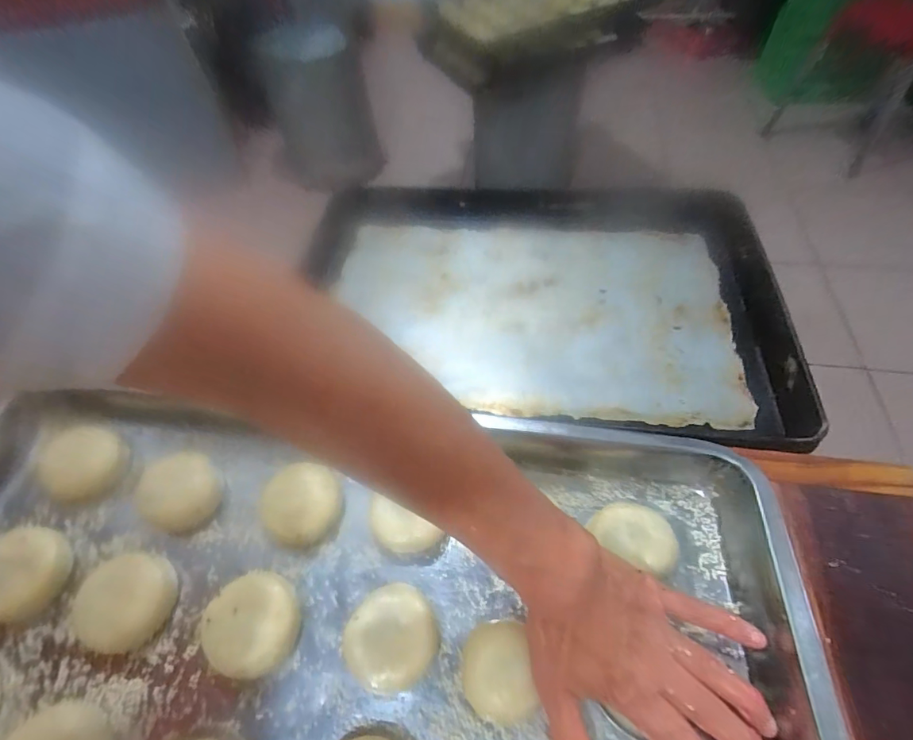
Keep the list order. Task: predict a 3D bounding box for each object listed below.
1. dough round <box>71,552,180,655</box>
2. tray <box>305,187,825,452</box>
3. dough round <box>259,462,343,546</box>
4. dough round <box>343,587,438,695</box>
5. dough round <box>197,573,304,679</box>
[{"bbox_3d":[-0.231,0.156,0.306,0.064,0.020,0.057,3,50,8],"label":"dough round"},{"bbox_3d":[0.086,-0.124,0.632,0.655,0.065,0.413,7,51,11],"label":"tray"},{"bbox_3d":[-0.118,0.101,0.341,0.059,0.024,0.052,1,50,7],"label":"dough round"},{"bbox_3d":[-0.040,0.171,0.288,0.052,0.026,0.058,25,57,24],"label":"dough round"},{"bbox_3d":[-0.132,0.167,0.295,0.056,0.022,0.057,-3,50,3],"label":"dough round"}]

